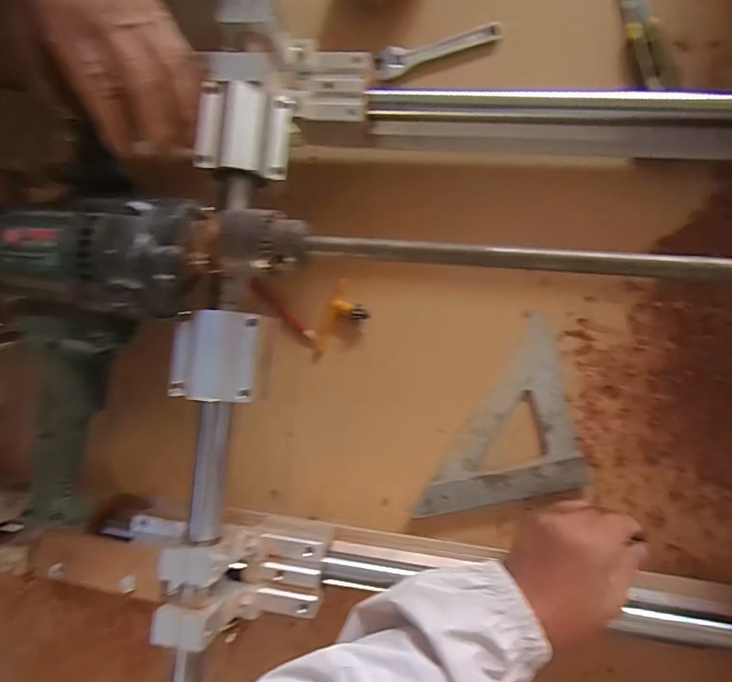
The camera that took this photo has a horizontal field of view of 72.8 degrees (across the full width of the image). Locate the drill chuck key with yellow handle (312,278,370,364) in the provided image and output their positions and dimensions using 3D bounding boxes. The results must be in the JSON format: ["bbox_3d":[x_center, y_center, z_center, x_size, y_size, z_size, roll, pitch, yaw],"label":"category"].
[{"bbox_3d":[-0.025,-0.017,0.546,0.045,0.024,0.094,21,91,9],"label":"drill chuck key with yellow handle"}]

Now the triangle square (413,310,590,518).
[{"bbox_3d":[0.126,0.080,0.519,0.167,0.017,0.169,-14,76,11],"label":"triangle square"}]

